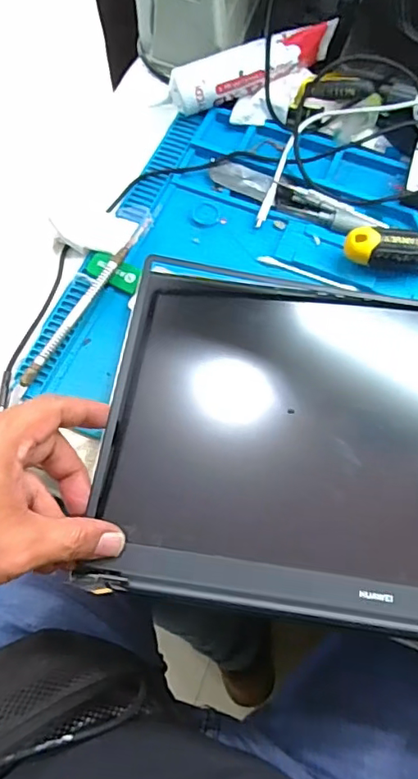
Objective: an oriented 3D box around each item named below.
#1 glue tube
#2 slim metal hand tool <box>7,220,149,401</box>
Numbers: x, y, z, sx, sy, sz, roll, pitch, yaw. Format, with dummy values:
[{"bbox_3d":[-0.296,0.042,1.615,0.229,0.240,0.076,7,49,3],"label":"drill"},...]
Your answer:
[{"bbox_3d":[0.036,-0.278,0.459,0.151,0.049,0.037,-15,67,-7],"label":"glue tube"},{"bbox_3d":[-0.093,-0.068,0.402,0.011,0.013,0.183,27,68,11],"label":"slim metal hand tool"}]

